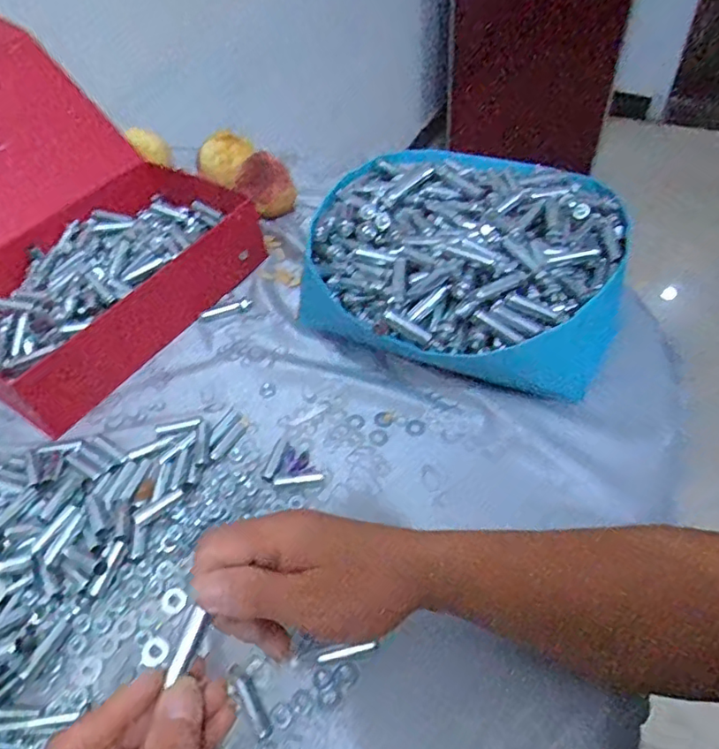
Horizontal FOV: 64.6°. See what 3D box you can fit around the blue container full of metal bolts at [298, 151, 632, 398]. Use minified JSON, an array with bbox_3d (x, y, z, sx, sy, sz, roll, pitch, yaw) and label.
[{"bbox_3d":[0.099,-0.111,0.538,0.271,0.114,0.279,8,50,13],"label":"blue container full of metal bolts"}]

